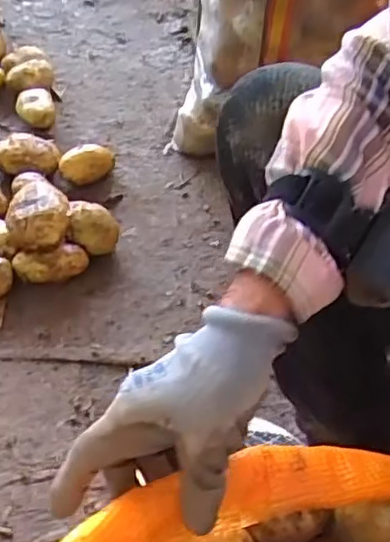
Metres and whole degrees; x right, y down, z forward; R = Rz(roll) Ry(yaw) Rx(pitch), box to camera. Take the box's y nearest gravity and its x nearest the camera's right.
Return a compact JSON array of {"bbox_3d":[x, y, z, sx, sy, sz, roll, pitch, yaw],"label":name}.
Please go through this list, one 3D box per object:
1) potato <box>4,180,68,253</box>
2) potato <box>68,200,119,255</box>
[{"bbox_3d":[-0.202,-0.076,0.830,0.075,0.064,0.094,-4,48,-10],"label":"potato"},{"bbox_3d":[-0.137,-0.054,0.874,0.066,0.062,0.063,-2,48,-8],"label":"potato"}]

